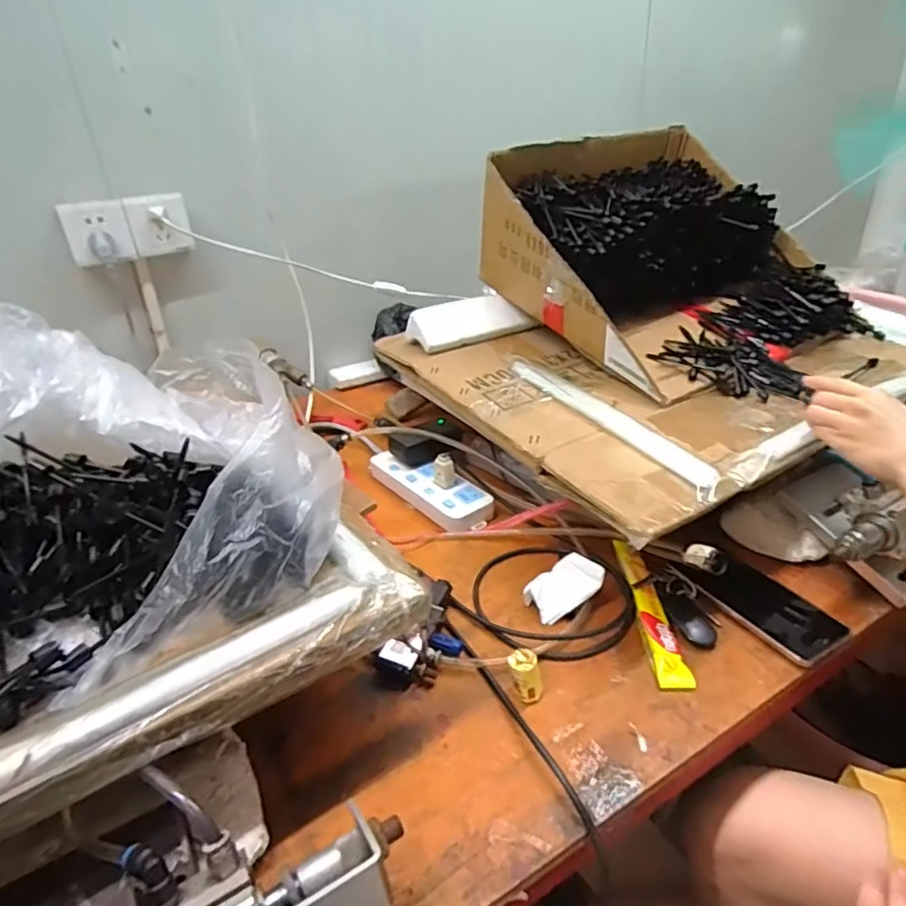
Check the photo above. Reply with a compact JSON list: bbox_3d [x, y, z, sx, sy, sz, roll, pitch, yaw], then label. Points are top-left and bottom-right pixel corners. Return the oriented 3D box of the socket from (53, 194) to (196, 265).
[{"bbox_3d":[-0.495,-0.342,0.877,0.173,0.083,0.039,-23,34,-30],"label":"socket"}]

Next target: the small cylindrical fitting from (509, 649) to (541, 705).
[{"bbox_3d":[0.064,0.196,0.505,0.026,0.034,0.031,-2,29,4],"label":"small cylindrical fitting"}]

